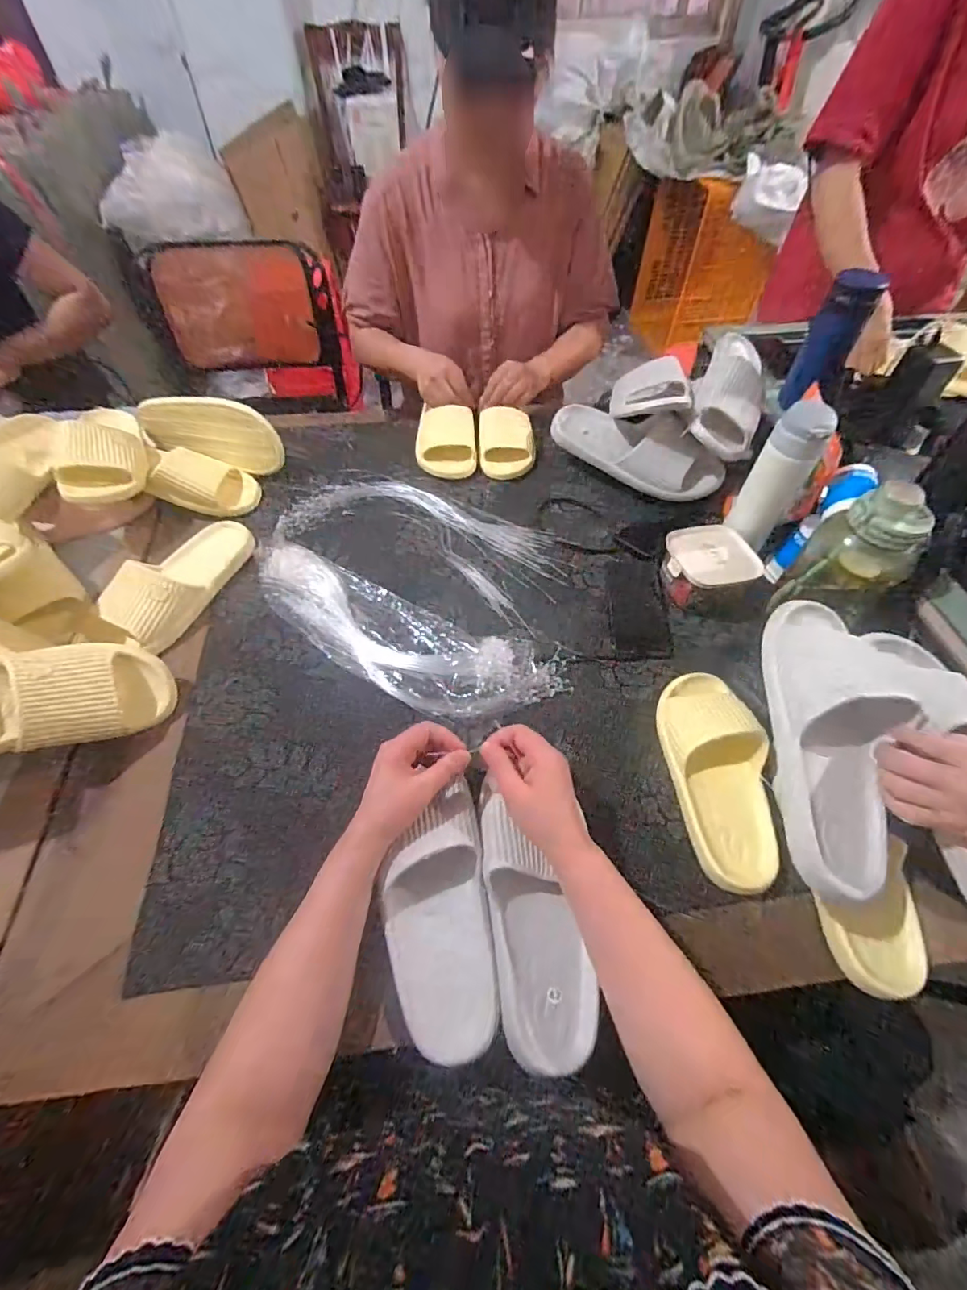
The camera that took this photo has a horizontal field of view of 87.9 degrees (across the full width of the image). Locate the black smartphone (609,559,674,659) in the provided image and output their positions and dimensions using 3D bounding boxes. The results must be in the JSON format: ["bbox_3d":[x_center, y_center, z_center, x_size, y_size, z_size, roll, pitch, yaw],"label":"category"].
[{"bbox_3d":[0.218,-0.054,0.707,0.077,0.010,0.173,4,55,3],"label":"black smartphone"}]

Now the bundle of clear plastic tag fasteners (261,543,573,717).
[{"bbox_3d":[-0.120,-0.015,0.649,0.433,0.034,0.136,22,60,17],"label":"bundle of clear plastic tag fasteners"}]

